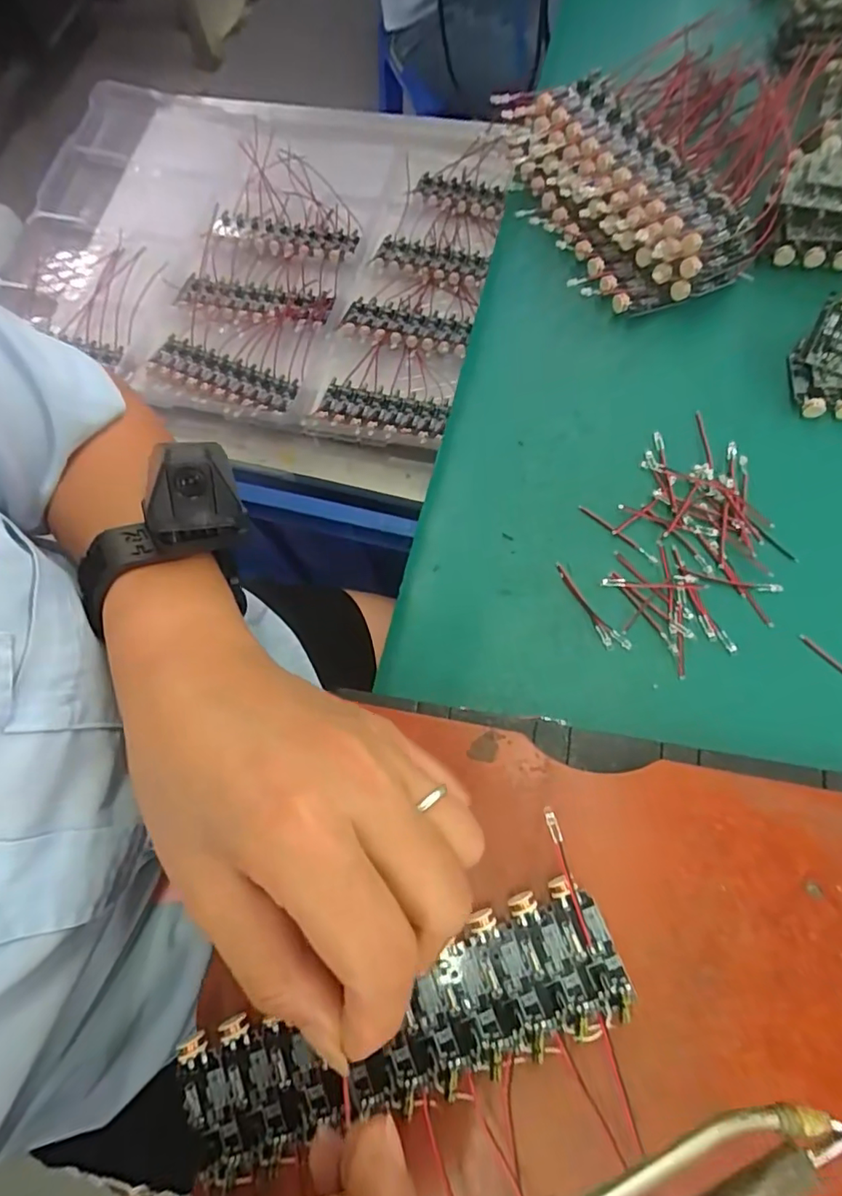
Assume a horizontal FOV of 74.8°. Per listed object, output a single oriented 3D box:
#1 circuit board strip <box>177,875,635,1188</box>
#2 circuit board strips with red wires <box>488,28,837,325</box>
[{"bbox_3d":[-0.007,0.148,0.190,0.155,0.005,0.045,-22,72,-2],"label":"circuit board strip"},{"bbox_3d":[0.164,-0.270,0.344,0.197,0.030,0.173,-21,72,-4],"label":"circuit board strips with red wires"}]

